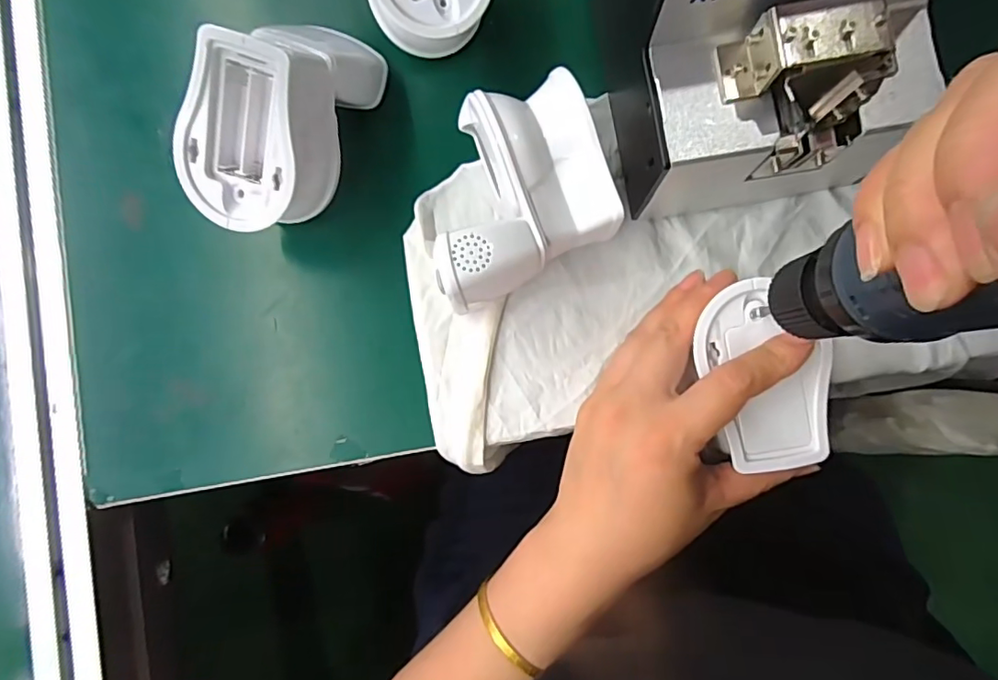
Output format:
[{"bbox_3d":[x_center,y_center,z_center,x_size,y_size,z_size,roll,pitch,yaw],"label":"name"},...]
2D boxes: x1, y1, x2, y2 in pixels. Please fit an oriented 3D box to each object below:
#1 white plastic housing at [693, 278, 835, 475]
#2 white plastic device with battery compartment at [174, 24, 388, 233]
[{"bbox_3d":[0.126,0.016,0.257,0.058,0.015,0.085,-9,83,2],"label":"white plastic housing"},{"bbox_3d":[-0.114,-0.116,0.291,0.060,0.085,0.127,25,87,6],"label":"white plastic device with battery compartment"}]

